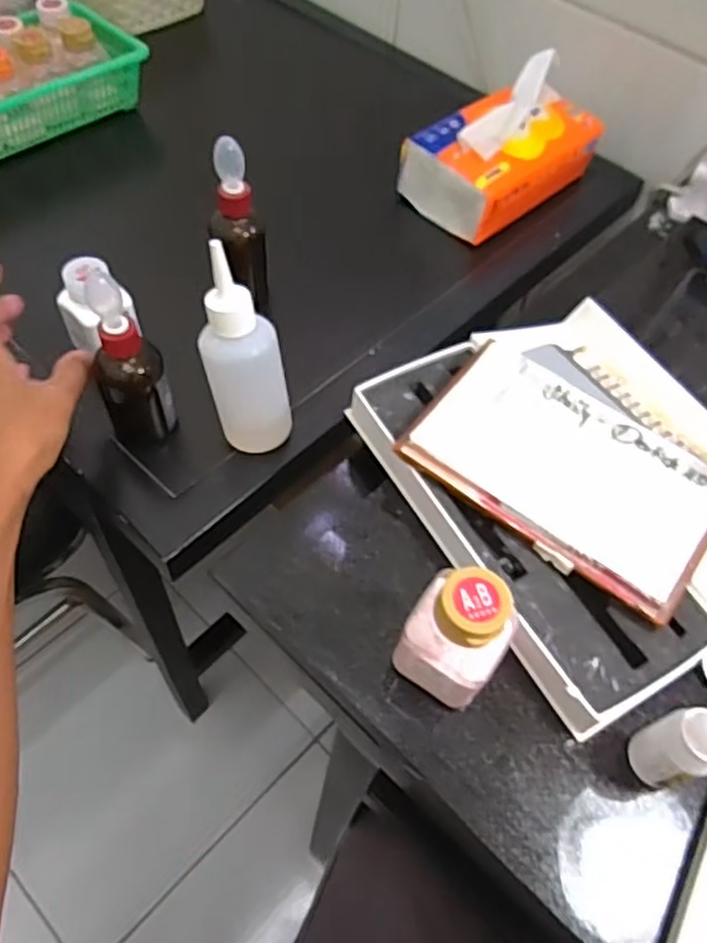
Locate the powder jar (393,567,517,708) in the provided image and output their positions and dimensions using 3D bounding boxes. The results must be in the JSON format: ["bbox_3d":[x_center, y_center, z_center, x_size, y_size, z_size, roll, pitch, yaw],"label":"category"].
[{"bbox_3d":[0.044,0.074,0.300,0.040,0.073,0.036,29,59,15],"label":"powder jar"}]

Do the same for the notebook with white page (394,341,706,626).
[{"bbox_3d":[0.110,-0.002,0.353,0.149,0.008,0.091,36,68,16],"label":"notebook with white page"}]

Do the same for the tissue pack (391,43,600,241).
[{"bbox_3d":[0.139,-0.304,0.618,0.177,0.106,0.100,-38,67,-25],"label":"tissue pack"}]

